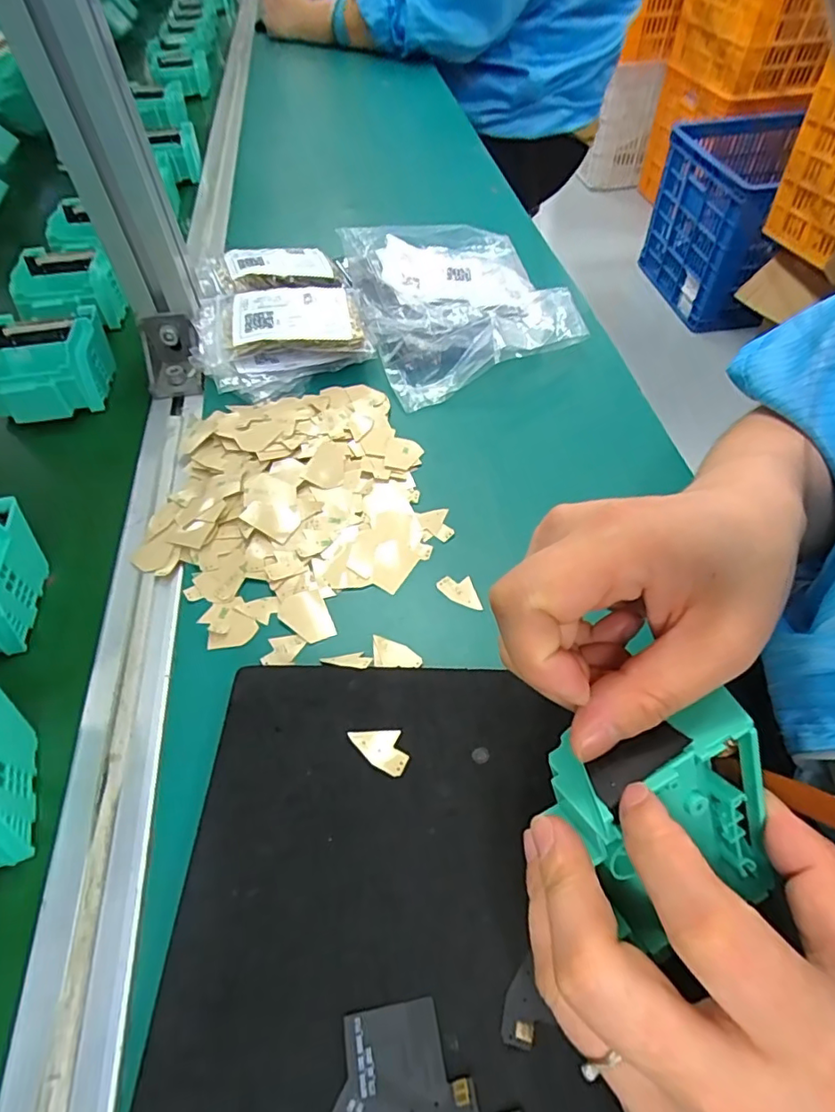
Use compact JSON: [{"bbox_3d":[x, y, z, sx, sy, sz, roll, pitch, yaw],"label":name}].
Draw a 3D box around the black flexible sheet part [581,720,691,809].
[{"bbox_3d":[0.062,0.058,0.158,0.030,0.004,0.011,-28,56,-8],"label":"black flexible sheet part"}]

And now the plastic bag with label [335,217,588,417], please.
[{"bbox_3d":[0.031,-0.207,0.437,0.153,0.039,0.201,-15,52,-5],"label":"plastic bag with label"}]

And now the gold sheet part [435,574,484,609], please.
[{"bbox_3d":[0.022,0.019,0.292,0.019,0.004,0.023,-14,52,-4],"label":"gold sheet part"}]

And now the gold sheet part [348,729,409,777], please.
[{"bbox_3d":[-0.016,0.082,0.233,0.023,0.004,0.019,-3,55,-3],"label":"gold sheet part"}]

